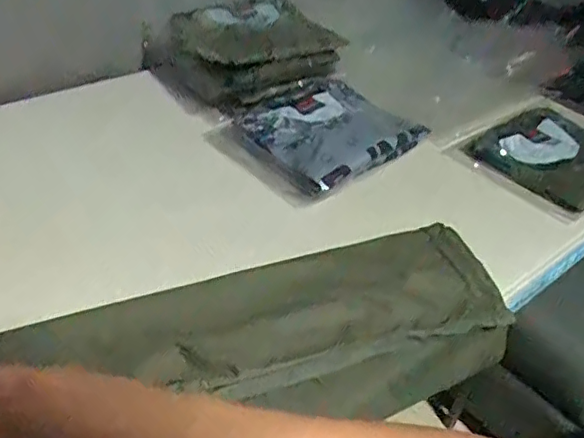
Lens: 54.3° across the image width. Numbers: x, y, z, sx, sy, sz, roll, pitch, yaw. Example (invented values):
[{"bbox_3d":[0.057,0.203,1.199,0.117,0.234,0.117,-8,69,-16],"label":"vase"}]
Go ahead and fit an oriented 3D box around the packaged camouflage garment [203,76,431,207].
[{"bbox_3d":[0.036,-0.108,0.730,0.223,0.046,0.176,-27,51,-34],"label":"packaged camouflage garment"}]

